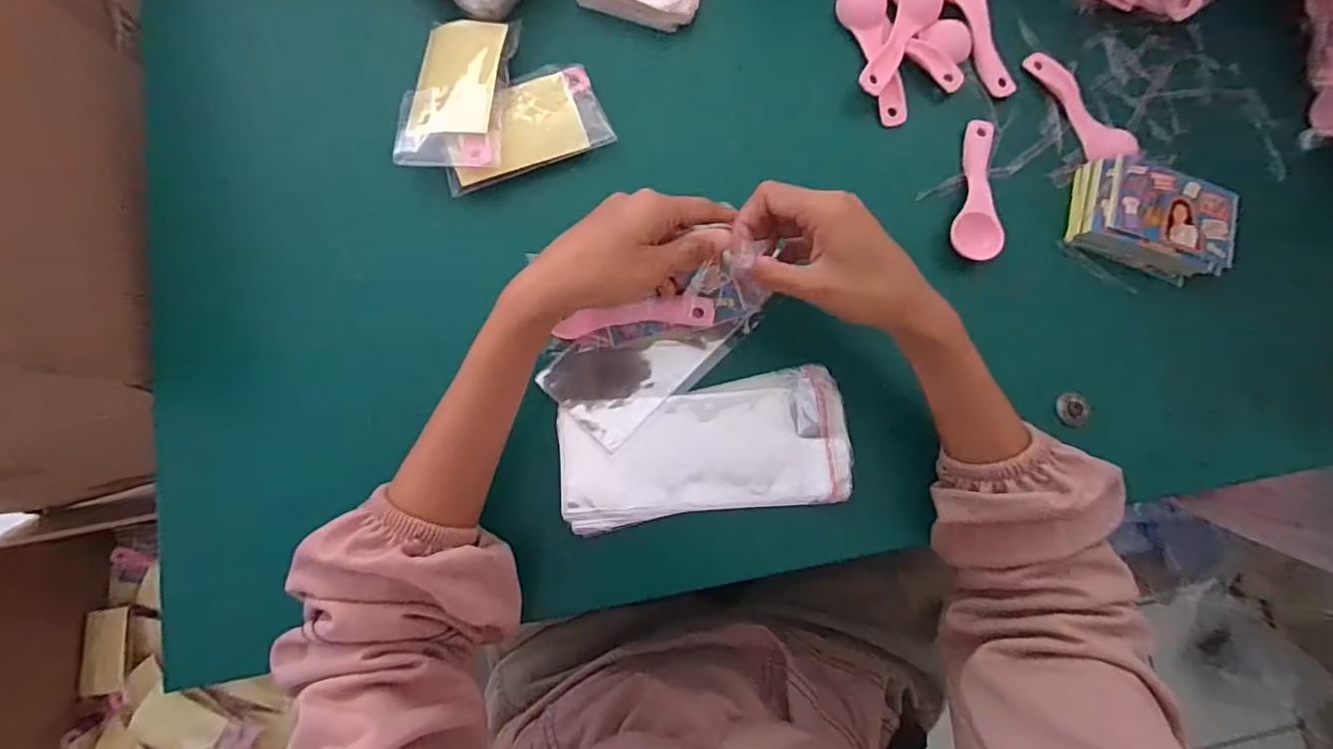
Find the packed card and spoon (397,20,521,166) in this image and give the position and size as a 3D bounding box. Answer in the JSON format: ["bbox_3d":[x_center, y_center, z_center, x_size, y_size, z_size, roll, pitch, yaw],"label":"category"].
[{"bbox_3d":[-0.142,-0.196,0.385,0.070,0.012,0.113,5,81,-4],"label":"packed card and spoon"}]

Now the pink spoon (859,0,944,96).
[{"bbox_3d":[0.175,-0.258,0.423,0.031,0.012,0.111,35,81,1],"label":"pink spoon"}]

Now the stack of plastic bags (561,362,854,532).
[{"bbox_3d":[0.025,0.047,0.366,0.183,0.009,0.086,-6,79,-3],"label":"stack of plastic bags"}]

